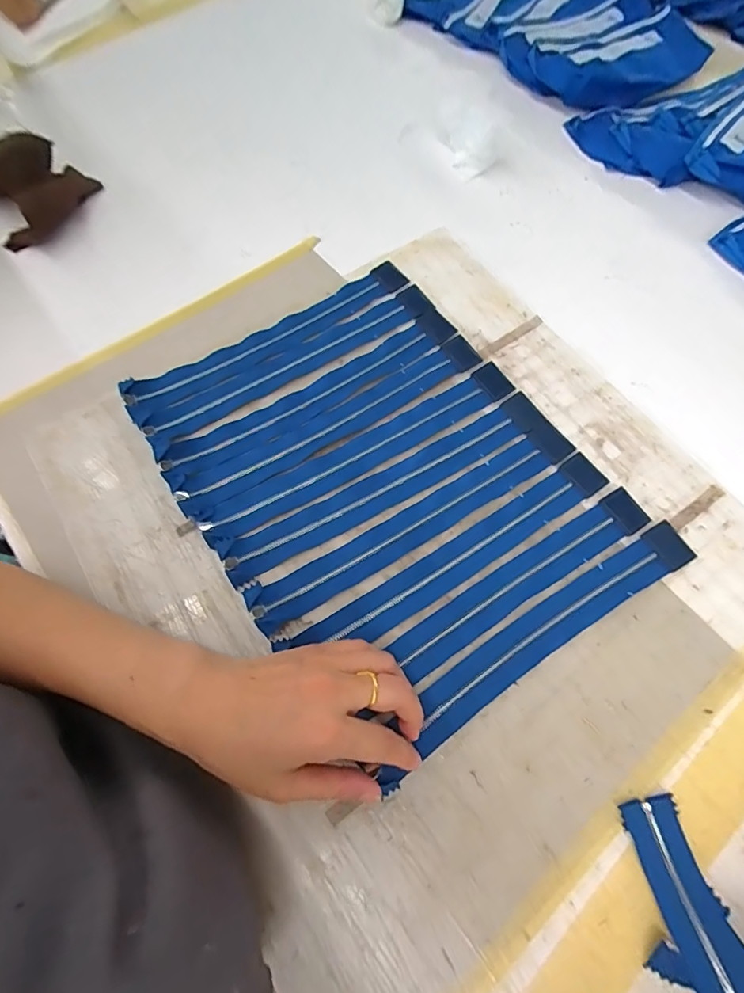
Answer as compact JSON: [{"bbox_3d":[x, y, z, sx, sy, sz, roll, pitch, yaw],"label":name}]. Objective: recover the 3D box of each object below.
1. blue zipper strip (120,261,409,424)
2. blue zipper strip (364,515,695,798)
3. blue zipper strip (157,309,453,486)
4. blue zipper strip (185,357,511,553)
[{"bbox_3d":[-0.092,-0.151,0.440,0.287,0.019,0.035,-33,71,-12],"label":"blue zipper strip"},{"bbox_3d":[0.120,0.103,0.337,0.283,0.008,0.036,-31,70,-13],"label":"blue zipper strip"},{"bbox_3d":[-0.048,-0.092,0.419,0.290,0.010,0.036,-33,73,-14],"label":"blue zipper strip"},{"bbox_3d":[-0.006,-0.040,0.395,0.288,0.011,0.038,-30,68,-13],"label":"blue zipper strip"}]

